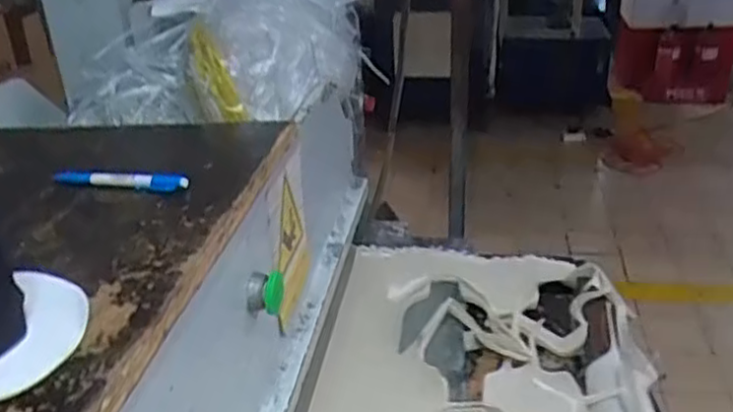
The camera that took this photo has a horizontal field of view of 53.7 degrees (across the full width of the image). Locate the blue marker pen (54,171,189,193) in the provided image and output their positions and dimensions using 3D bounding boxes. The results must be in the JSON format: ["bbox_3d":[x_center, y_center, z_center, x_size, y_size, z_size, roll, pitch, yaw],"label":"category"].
[{"bbox_3d":[-0.212,-0.021,0.628,0.128,0.017,0.010,5,29,16],"label":"blue marker pen"}]

